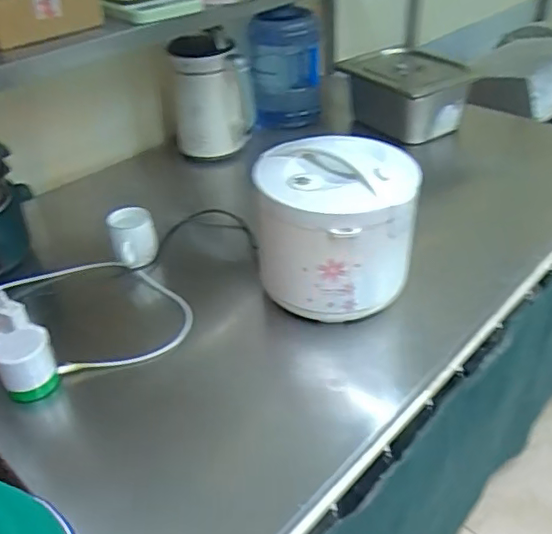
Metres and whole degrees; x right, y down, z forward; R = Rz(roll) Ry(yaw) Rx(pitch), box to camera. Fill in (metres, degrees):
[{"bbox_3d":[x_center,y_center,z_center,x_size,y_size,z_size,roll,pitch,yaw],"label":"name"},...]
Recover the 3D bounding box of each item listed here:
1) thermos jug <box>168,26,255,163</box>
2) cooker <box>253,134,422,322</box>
[{"bbox_3d":[-0.163,-0.421,1.471,0.220,0.304,0.158,-11,38,-11],"label":"thermos jug"},{"bbox_3d":[0.095,-0.063,0.975,0.254,0.231,0.214,4,38,9],"label":"cooker"}]

